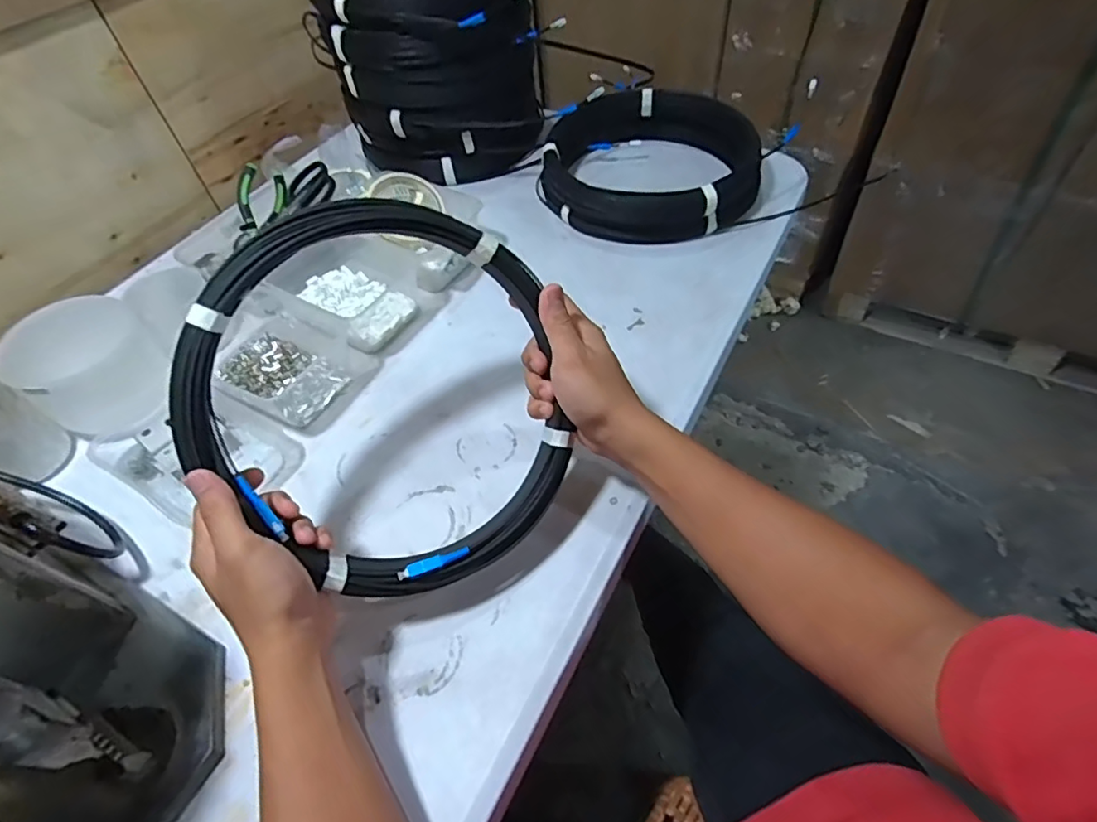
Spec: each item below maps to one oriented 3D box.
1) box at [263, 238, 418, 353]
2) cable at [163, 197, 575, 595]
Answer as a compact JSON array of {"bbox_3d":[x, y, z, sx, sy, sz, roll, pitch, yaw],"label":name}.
[{"bbox_3d":[-0.237,-0.140,0.670,0.158,0.047,0.114,29,60,25],"label":"box"},{"bbox_3d":[-0.118,-0.006,0.398,0.257,0.019,0.274,-1,93,-19],"label":"cable"}]

